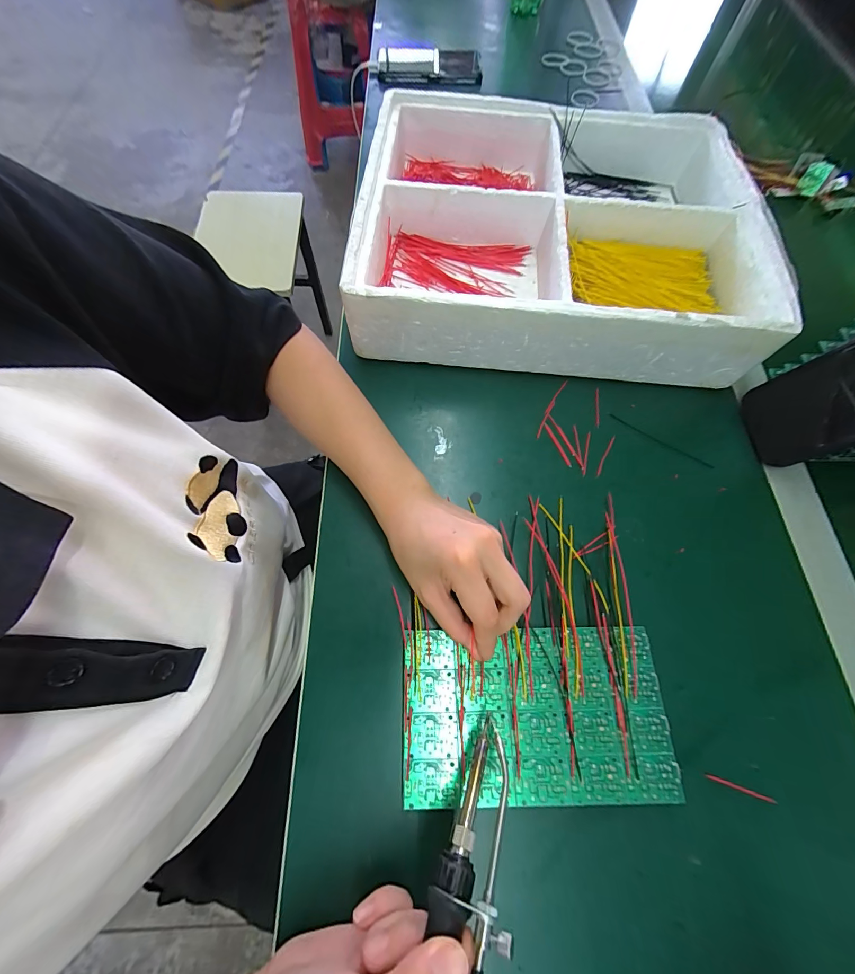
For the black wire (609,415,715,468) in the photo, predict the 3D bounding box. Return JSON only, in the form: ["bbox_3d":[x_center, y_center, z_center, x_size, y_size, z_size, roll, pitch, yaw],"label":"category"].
[{"bbox_3d":[0.216,-0.043,0.339,0.099,0.004,0.005,31,70,10],"label":"black wire"}]

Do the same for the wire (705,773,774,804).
[{"bbox_3d":[0.208,0.200,0.242,0.045,0.004,0.004,19,68,5],"label":"wire"}]

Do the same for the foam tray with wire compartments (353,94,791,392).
[{"bbox_3d":[0.124,-0.267,0.385,0.372,0.081,0.317,5,68,0],"label":"foam tray with wire compartments"}]

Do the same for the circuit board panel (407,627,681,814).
[{"bbox_3d":[0.072,0.150,0.245,0.172,0.004,0.100,0,68,-2],"label":"circuit board panel"}]

